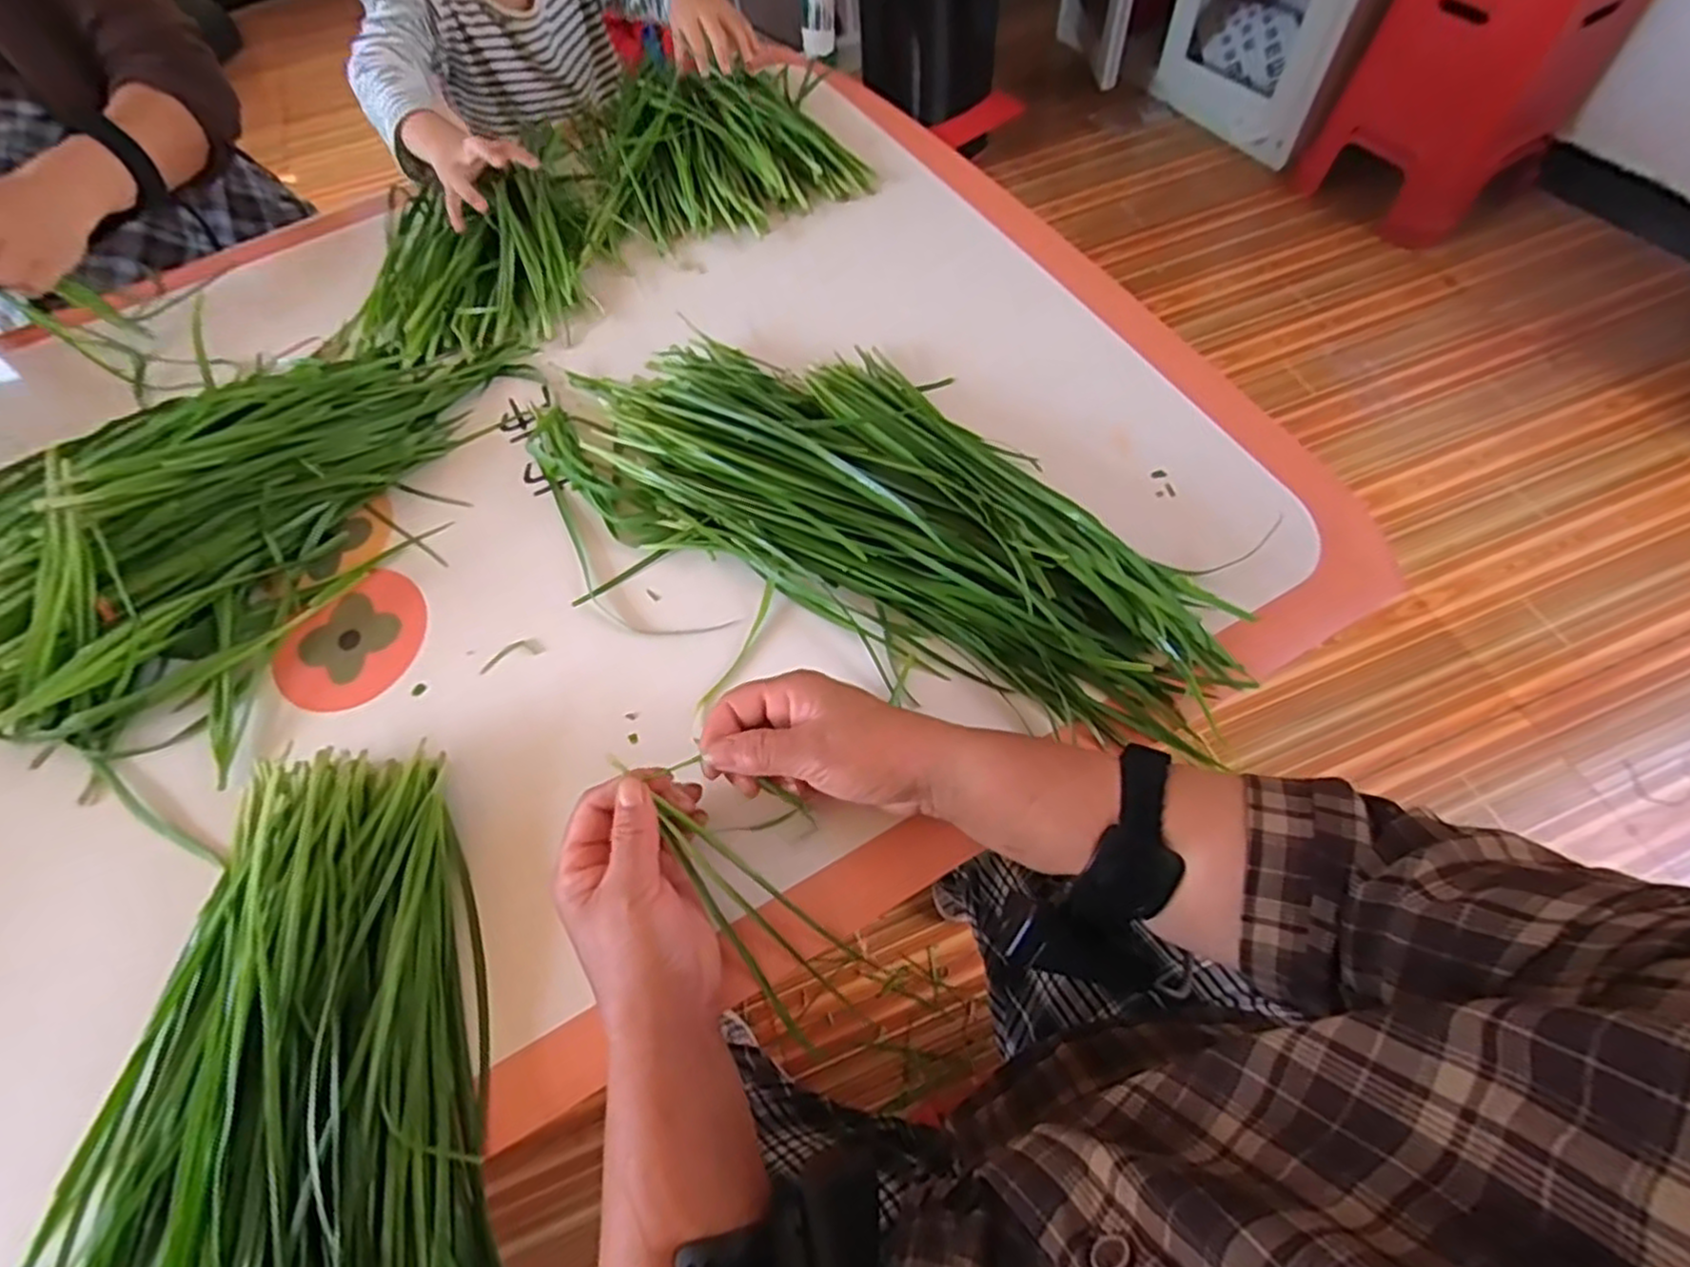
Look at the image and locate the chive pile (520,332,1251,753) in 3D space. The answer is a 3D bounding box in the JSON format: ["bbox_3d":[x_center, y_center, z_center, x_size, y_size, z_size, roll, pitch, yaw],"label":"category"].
[{"bbox_3d":[0.017,-0.081,0.459,0.448,0.063,0.169,28,68,17],"label":"chive pile"}]

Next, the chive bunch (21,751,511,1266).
[{"bbox_3d":[-0.256,0.227,0.319,0.188,0.052,0.325,-18,63,-5],"label":"chive bunch"}]

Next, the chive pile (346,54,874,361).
[{"bbox_3d":[-0.221,-0.388,0.640,0.437,0.056,0.261,-29,64,-10],"label":"chive pile"}]

